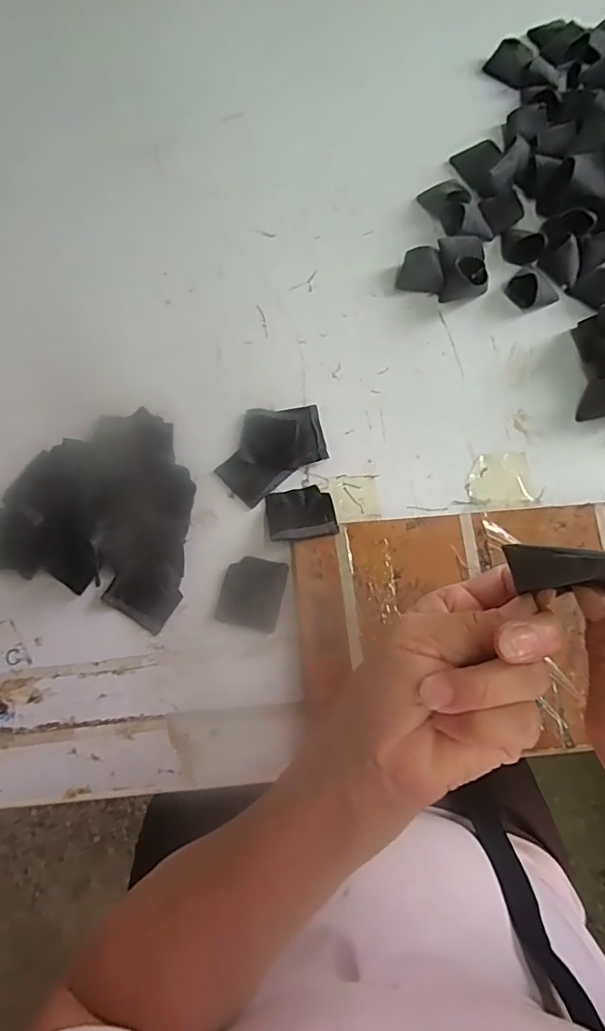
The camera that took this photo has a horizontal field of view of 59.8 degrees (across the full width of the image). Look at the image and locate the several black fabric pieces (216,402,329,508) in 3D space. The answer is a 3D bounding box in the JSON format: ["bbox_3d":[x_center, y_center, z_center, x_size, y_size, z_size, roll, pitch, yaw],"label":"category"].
[{"bbox_3d":[-0.027,-0.059,0.447,0.096,0.010,0.069,-33,77,-9],"label":"several black fabric pieces"}]

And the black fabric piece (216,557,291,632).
[{"bbox_3d":[-0.040,0.061,0.415,0.048,0.004,0.055,13,75,4],"label":"black fabric piece"}]

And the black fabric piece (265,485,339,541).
[{"bbox_3d":[-0.001,-0.002,0.429,0.054,0.013,0.044,-9,74,-2],"label":"black fabric piece"}]

